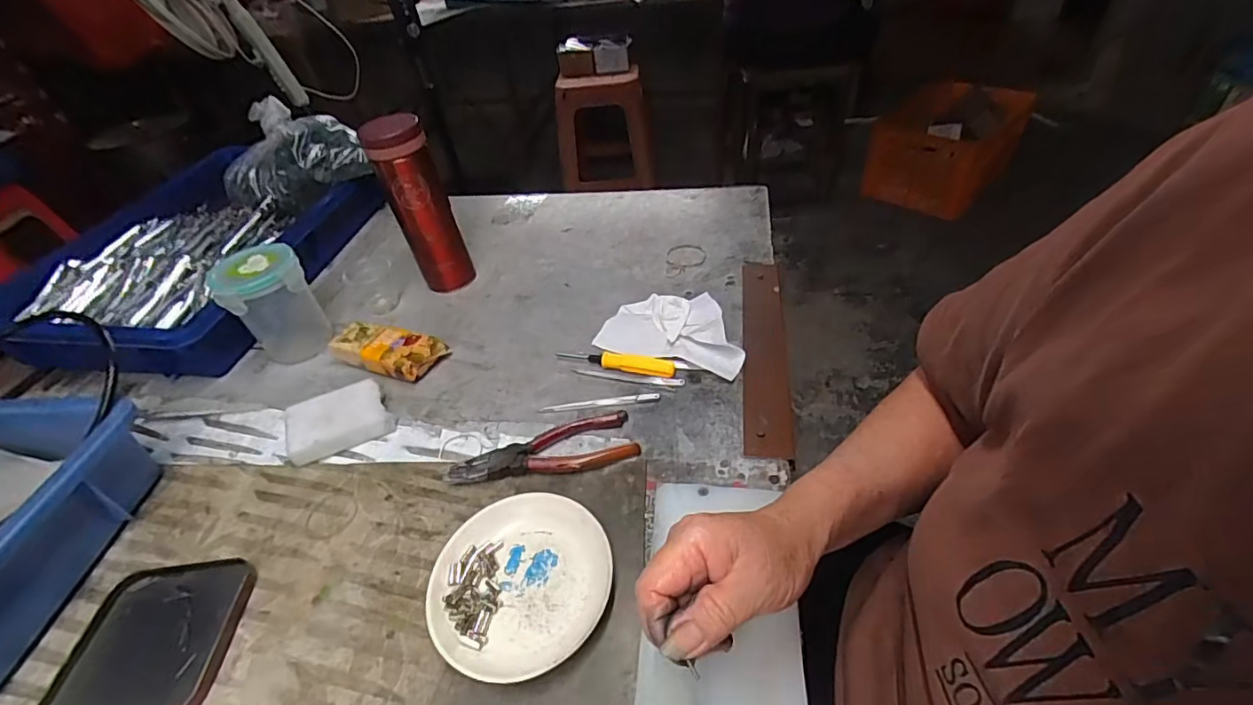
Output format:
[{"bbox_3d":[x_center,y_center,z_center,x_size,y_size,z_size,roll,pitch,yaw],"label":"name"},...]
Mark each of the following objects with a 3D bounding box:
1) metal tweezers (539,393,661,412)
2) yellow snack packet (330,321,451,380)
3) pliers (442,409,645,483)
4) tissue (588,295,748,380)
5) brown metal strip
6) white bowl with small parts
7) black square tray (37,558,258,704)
[{"bbox_3d":[-0.024,0.046,0.484,0.108,0.004,0.009,-6,43,2],"label":"metal tweezers"},{"bbox_3d":[-0.244,-0.003,0.552,0.106,0.031,0.053,13,47,21],"label":"yellow snack packet"},{"bbox_3d":[-0.068,0.082,0.443,0.150,0.013,0.048,-11,43,-4],"label":"pliers"},{"bbox_3d":[0.047,-0.031,0.534,0.148,0.031,0.101,9,45,17],"label":"tissue"},{"bbox_3d":[0.131,-0.008,0.511,0.040,0.004,0.254,2,44,10],"label":"brown metal strip"},{"bbox_3d":[-0.070,0.151,0.356,0.117,0.022,0.111,-4,43,4],"label":"white bowl with small parts"},{"bbox_3d":[-0.321,0.195,0.363,0.105,0.011,0.103,-8,43,-1],"label":"black square tray"}]

